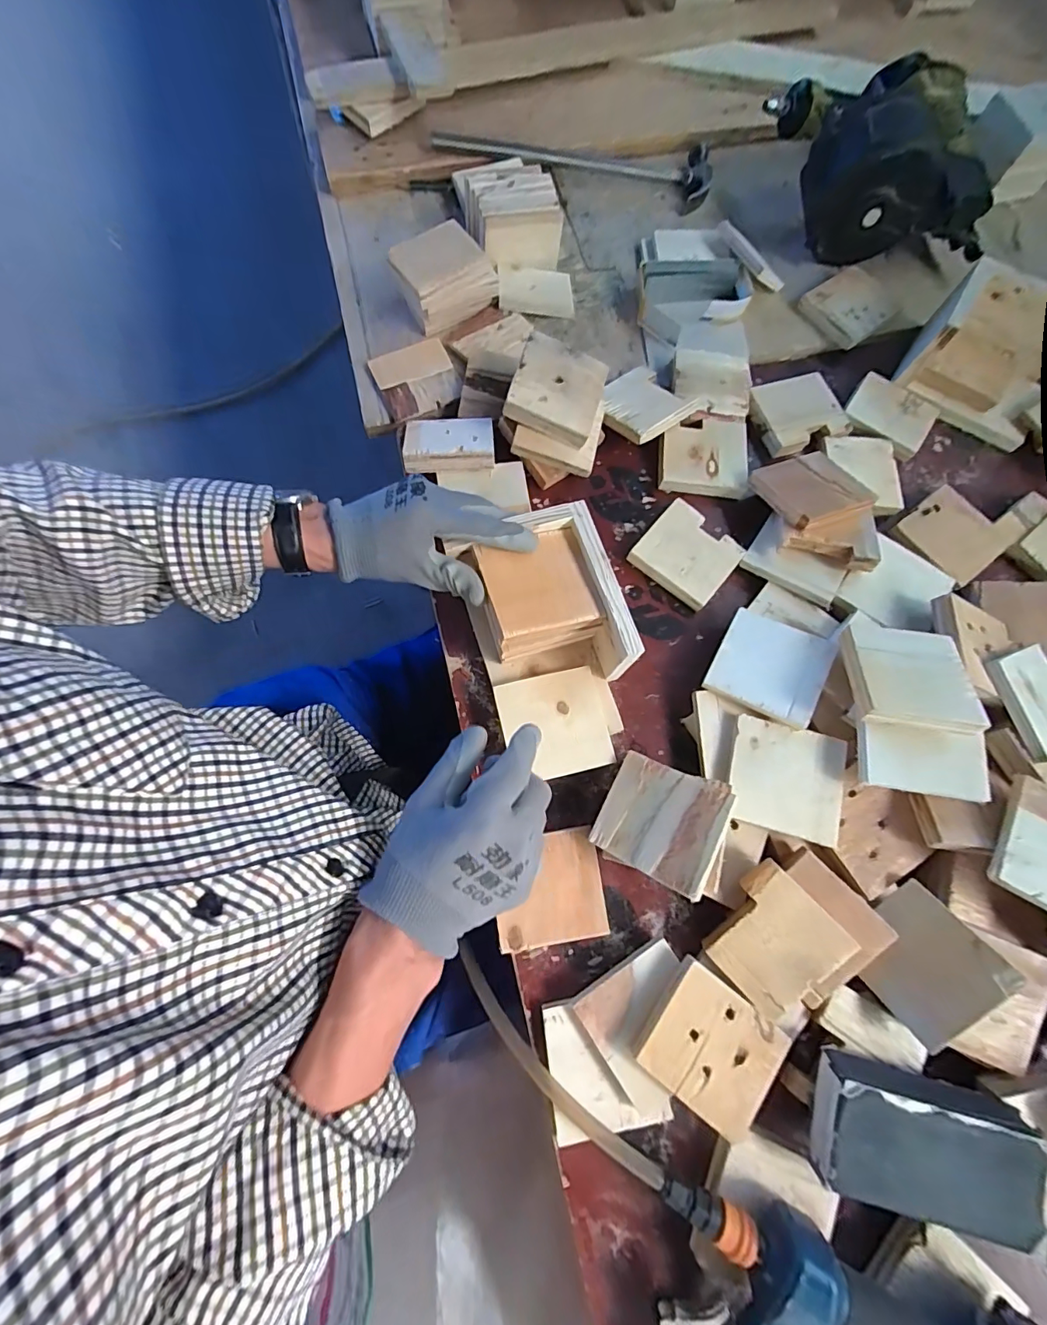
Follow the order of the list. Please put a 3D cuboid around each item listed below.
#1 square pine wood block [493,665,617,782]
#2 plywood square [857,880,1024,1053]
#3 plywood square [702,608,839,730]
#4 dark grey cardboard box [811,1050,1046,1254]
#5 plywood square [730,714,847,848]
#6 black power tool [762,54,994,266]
[{"bbox_3d":[0.027,0.055,0.426,0.089,0.008,0.089,-12,76,-5],"label":"square pine wood block"},{"bbox_3d":[0.307,0.231,0.371,0.086,0.011,0.081,-52,49,14],"label":"plywood square"},{"bbox_3d":[0.225,0.002,0.438,0.091,0.007,0.091,24,74,22],"label":"plywood square"},{"bbox_3d":[0.277,0.339,0.337,0.136,0.039,0.077,14,74,0],"label":"dark grey cardboard box"},{"bbox_3d":[0.225,0.099,0.412,0.089,0.011,0.090,16,74,0],"label":"plywood square"},{"bbox_3d":[0.442,-0.617,0.585,0.228,0.106,0.236,-15,76,-8],"label":"black power tool"}]

